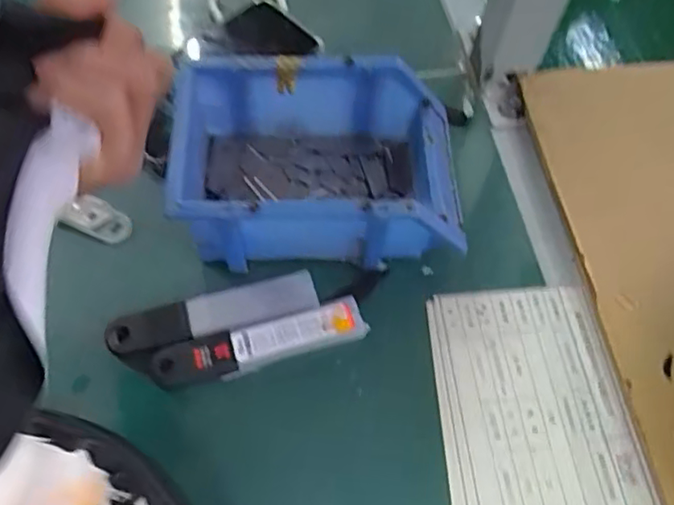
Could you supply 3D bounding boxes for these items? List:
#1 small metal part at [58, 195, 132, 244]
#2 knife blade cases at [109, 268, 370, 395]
[{"bbox_3d":[-0.159,-0.023,0.403,0.044,0.008,0.025,19,64,8],"label":"small metal part"},{"bbox_3d":[-0.060,0.047,0.370,0.146,0.012,0.052,-14,64,-9],"label":"knife blade cases"}]

